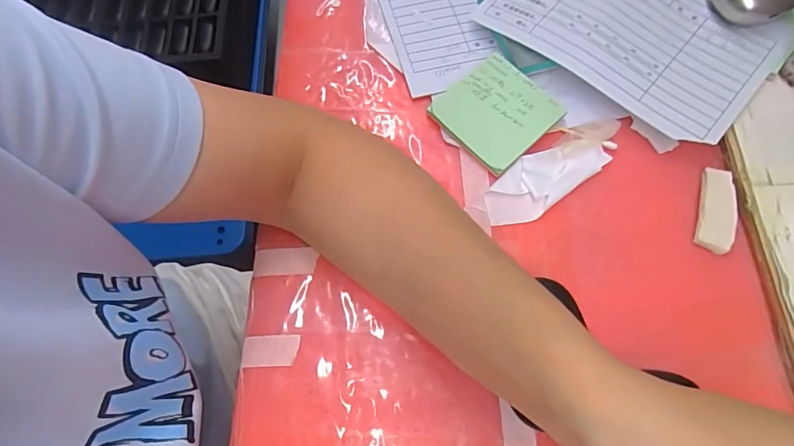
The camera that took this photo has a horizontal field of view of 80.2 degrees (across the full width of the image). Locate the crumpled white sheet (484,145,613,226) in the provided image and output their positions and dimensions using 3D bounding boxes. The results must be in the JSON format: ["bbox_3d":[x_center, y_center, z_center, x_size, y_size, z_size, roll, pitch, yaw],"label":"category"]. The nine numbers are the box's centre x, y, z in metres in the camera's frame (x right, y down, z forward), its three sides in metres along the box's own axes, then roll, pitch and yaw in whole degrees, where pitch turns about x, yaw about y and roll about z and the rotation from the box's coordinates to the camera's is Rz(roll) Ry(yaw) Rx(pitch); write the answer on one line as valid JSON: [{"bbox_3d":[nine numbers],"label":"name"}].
[{"bbox_3d":[0.108,-0.033,0.347,0.100,0.004,0.039,-36,71,-11],"label":"crumpled white sheet"}]

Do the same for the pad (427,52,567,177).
[{"bbox_3d":[0.076,-0.085,0.364,0.075,0.009,0.077,-39,72,-12],"label":"pad"}]

